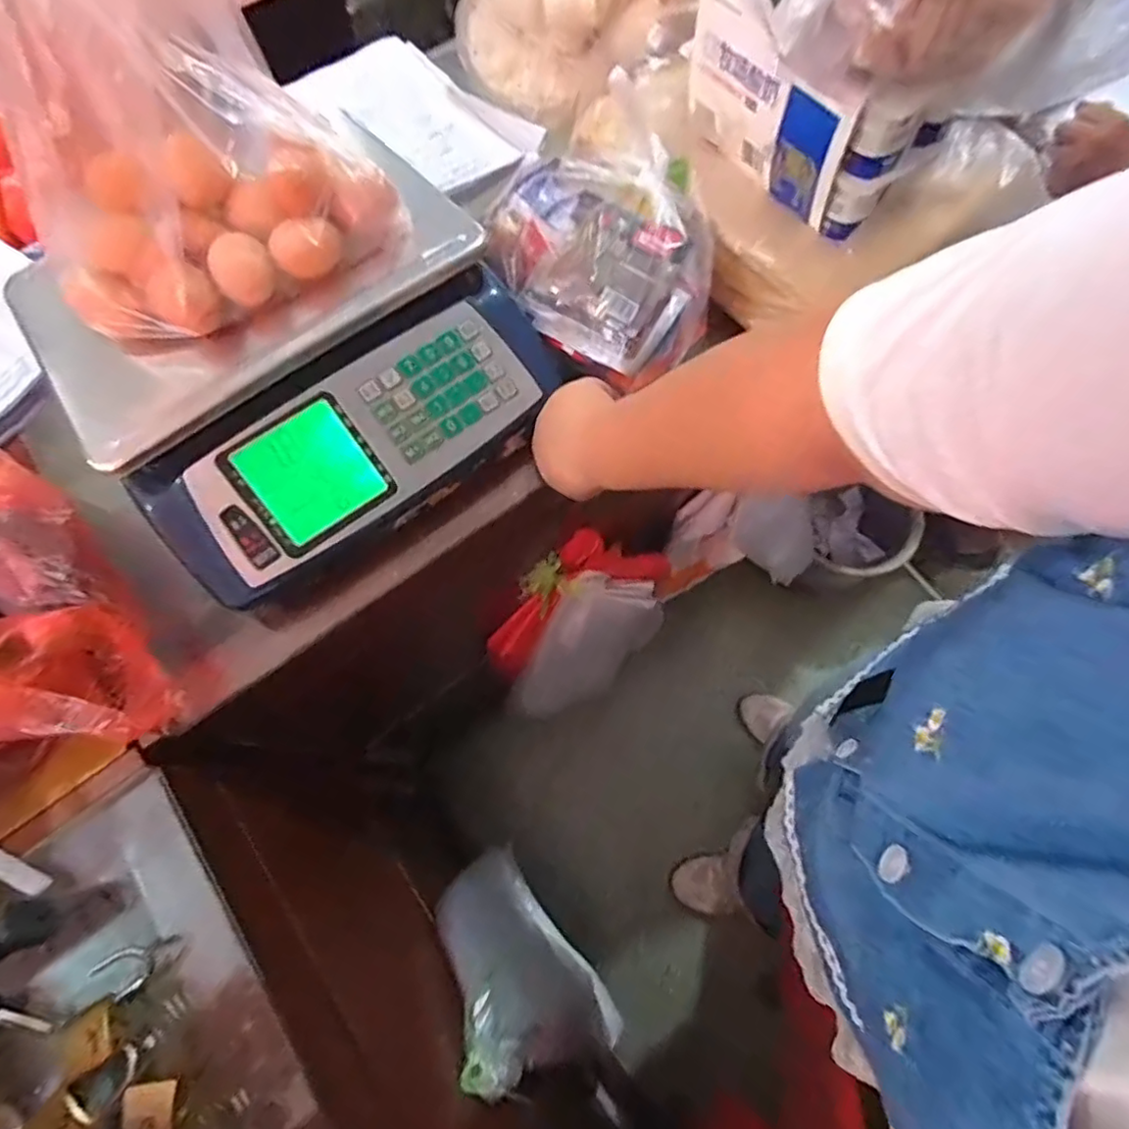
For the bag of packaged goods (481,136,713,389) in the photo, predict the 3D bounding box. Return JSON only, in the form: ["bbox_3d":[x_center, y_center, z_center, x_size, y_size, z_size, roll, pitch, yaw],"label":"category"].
[{"bbox_3d":[0.032,-0.287,0.546,0.218,0.062,0.178,32,73,13],"label":"bag of packaged goods"}]

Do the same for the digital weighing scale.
[{"bbox_3d":[-0.200,-0.168,0.494,0.348,0.110,0.262,-35,72,-11],"label":"digital weighing scale"}]

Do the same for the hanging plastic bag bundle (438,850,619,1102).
[{"bbox_3d":[-0.048,0.528,0.756,0.083,0.406,0.299,-37,72,-12],"label":"hanging plastic bag bundle"}]

